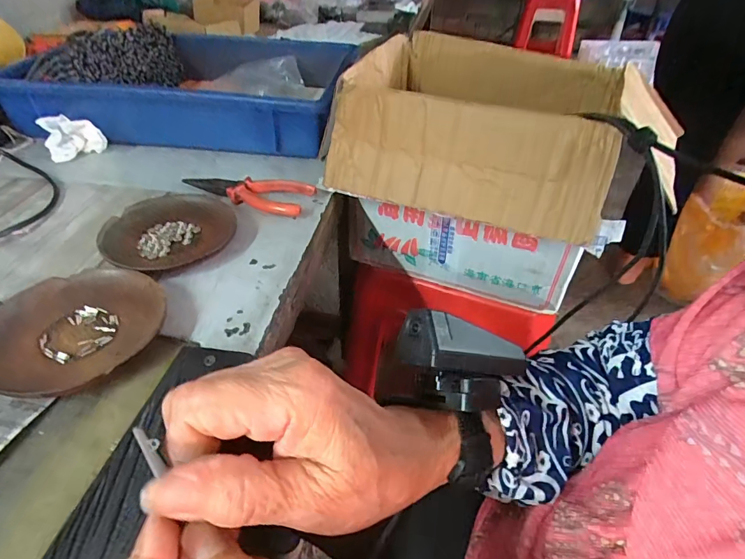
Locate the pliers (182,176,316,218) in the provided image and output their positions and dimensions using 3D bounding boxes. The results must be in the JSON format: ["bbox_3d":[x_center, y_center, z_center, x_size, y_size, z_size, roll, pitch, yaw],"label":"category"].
[{"bbox_3d":[-0.134,-0.093,0.456,0.138,0.017,0.047,12,42,11],"label":"pliers"}]

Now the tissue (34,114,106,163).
[{"bbox_3d":[-0.359,-0.172,0.520,0.061,0.042,0.057,-24,47,-27],"label":"tissue"}]

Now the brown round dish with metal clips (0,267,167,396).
[{"bbox_3d":[-0.205,0.035,0.302,0.111,0.017,0.110,1,41,-1],"label":"brown round dish with metal clips"}]

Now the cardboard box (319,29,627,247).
[{"bbox_3d":[0.127,-0.187,0.518,0.286,0.115,0.304,17,43,17],"label":"cardboard box"}]

